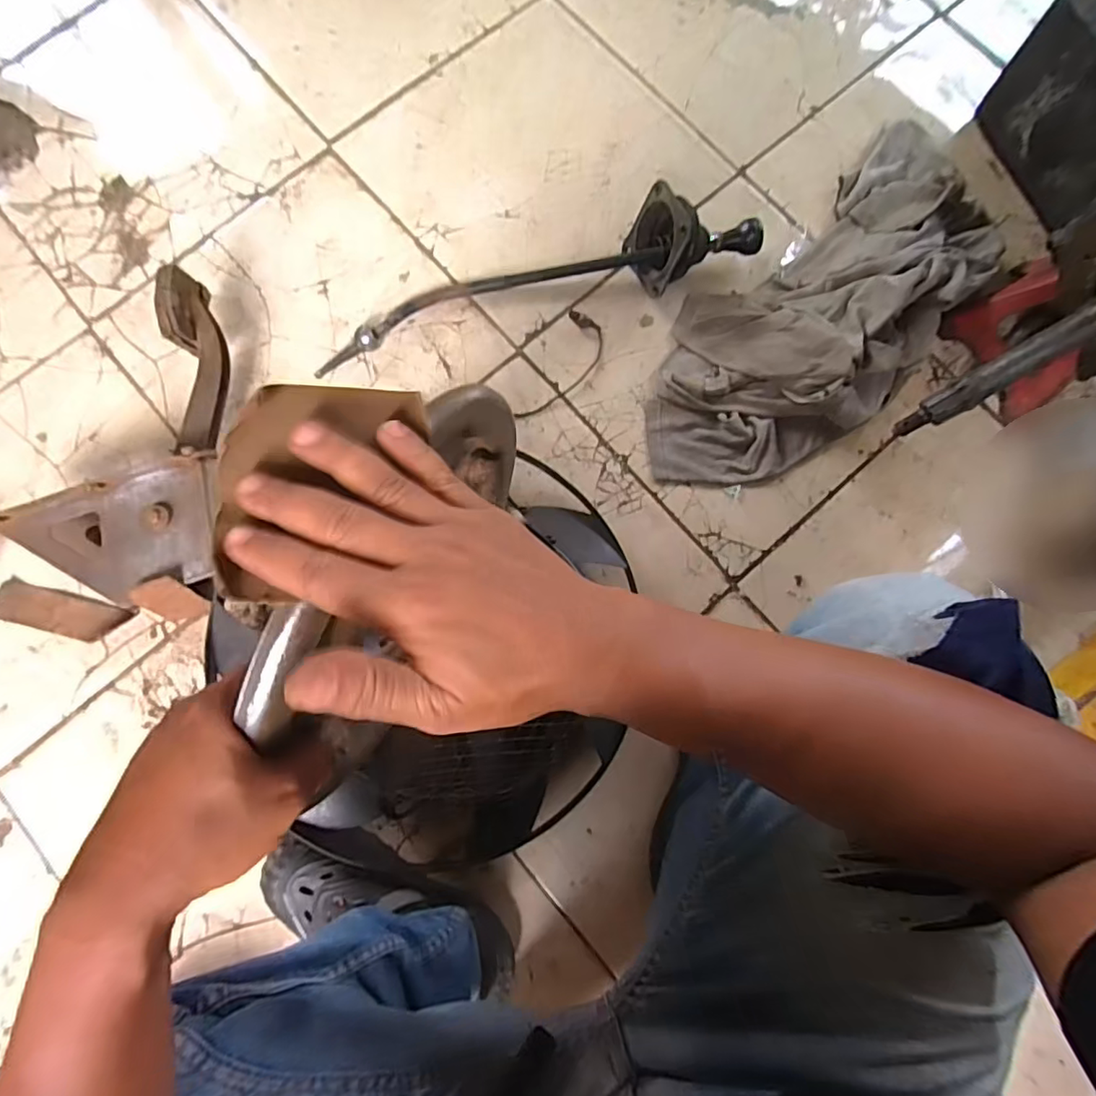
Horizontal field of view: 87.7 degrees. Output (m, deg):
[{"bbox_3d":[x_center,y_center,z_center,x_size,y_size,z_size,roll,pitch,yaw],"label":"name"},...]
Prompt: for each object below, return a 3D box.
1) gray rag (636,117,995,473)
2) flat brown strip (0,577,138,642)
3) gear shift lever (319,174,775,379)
[{"bbox_3d":[0.356,-0.299,0.732,0.569,0.079,0.267,-39,86,-5],"label":"gray rag"},{"bbox_3d":[-0.594,0.081,0.700,0.165,0.011,0.049,15,83,0],"label":"flat brown strip"},{"bbox_3d":[-0.015,-0.339,0.722,0.592,0.106,0.115,-19,84,-3],"label":"gear shift lever"}]

